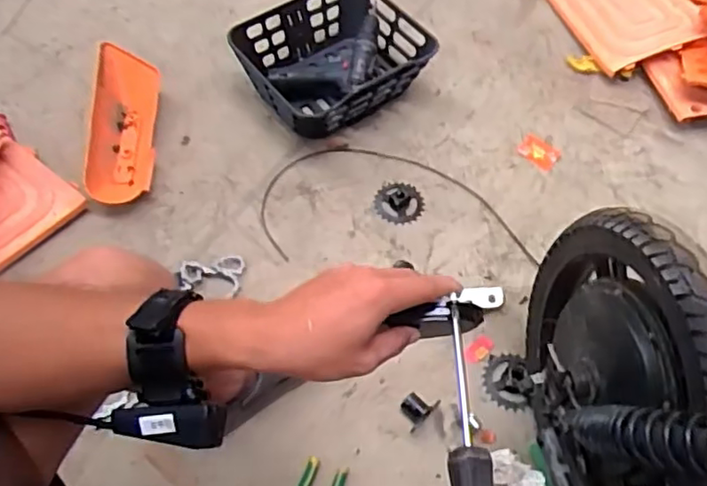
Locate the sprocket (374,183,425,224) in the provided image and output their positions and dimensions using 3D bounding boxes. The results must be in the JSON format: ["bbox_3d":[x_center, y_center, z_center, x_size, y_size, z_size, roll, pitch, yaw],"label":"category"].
[{"bbox_3d":[0.080,-0.069,1.081,0.084,0.012,0.080,1,59,-2],"label":"sprocket"}]

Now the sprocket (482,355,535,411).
[{"bbox_3d":[0.227,0.204,0.917,0.070,0.018,0.087,2,59,-2],"label":"sprocket"}]

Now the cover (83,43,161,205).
[{"bbox_3d":[-0.412,-0.209,1.103,0.118,0.062,0.320,-2,60,-5],"label":"cover"}]

